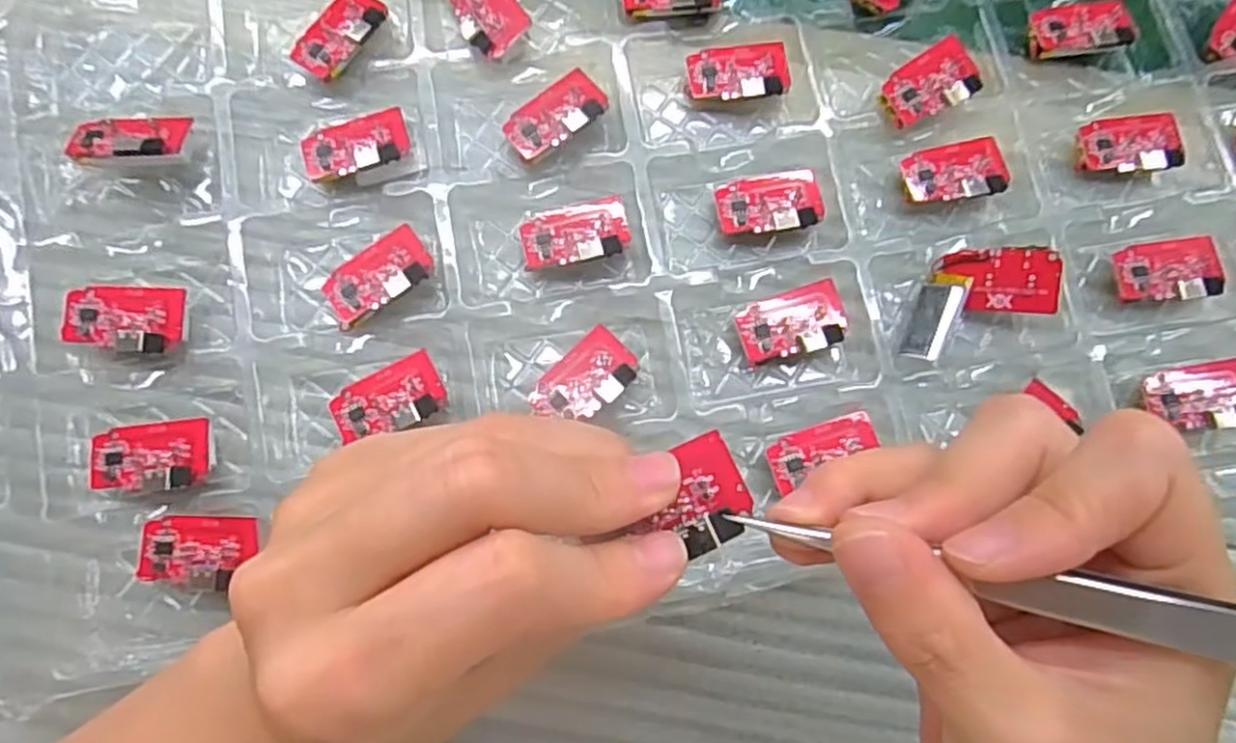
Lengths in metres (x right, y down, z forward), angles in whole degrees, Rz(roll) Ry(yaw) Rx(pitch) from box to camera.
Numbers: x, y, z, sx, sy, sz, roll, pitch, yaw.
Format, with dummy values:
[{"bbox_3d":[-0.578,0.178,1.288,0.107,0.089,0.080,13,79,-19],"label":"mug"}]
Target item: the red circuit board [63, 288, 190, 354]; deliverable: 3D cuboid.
[{"bbox_3d":[-0.159,-0.017,0.246,0.035,0.011,0.022,4,80,-1],"label":"red circuit board"}]

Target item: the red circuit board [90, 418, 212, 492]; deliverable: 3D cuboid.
[{"bbox_3d":[-0.147,0.027,0.239,0.035,0.007,0.021,-5,81,-2],"label":"red circuit board"}]

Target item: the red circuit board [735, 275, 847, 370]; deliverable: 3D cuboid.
[{"bbox_3d":[0.058,-0.016,0.251,0.036,0.004,0.022,-21,77,-2],"label":"red circuit board"}]

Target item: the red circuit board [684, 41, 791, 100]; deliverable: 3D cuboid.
[{"bbox_3d":[0.042,-0.107,0.266,0.035,0.004,0.022,-1,75,2],"label":"red circuit board"}]

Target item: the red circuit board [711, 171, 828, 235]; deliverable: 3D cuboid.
[{"bbox_3d":[0.052,-0.057,0.257,0.035,0.005,0.022,-8,77,1],"label":"red circuit board"}]

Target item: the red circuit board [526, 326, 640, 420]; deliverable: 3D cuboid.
[{"bbox_3d":[-0.011,0.003,0.245,0.035,0.004,0.021,-43,71,-11],"label":"red circuit board"}]

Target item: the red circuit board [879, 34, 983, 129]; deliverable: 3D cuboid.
[{"bbox_3d":[0.110,-0.101,0.268,0.034,0.008,0.021,-30,82,-6],"label":"red circuit board"}]

